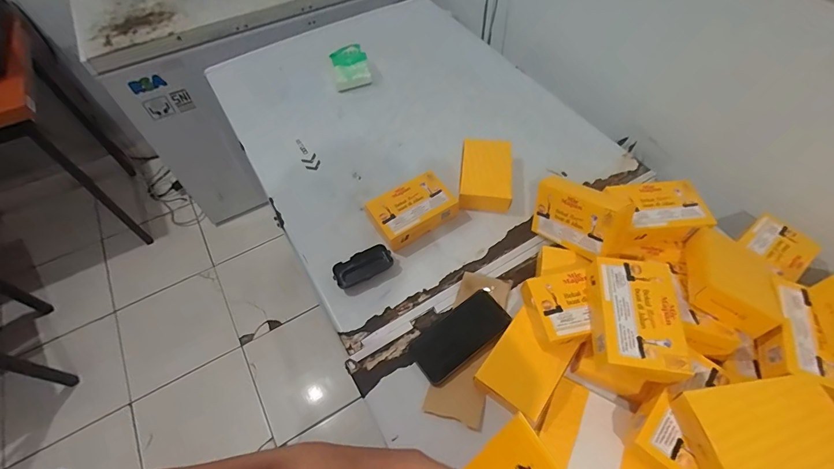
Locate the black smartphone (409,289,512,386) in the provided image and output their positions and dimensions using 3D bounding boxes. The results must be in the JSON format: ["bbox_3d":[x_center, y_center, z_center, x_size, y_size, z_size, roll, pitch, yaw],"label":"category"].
[{"bbox_3d":[0.075,0.171,0.662,0.171,0.013,0.087,-36,51,-11],"label":"black smartphone"}]

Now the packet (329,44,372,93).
[{"bbox_3d":[-0.179,-0.450,1.055,0.093,0.109,0.016,-17,15,-13],"label":"packet"}]

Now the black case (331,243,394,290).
[{"bbox_3d":[-0.103,0.061,0.741,0.107,0.031,0.048,-23,59,-13],"label":"black case"}]

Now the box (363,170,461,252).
[{"bbox_3d":[-0.010,-0.050,0.784,0.165,0.048,0.103,-29,61,-16],"label":"box"}]

